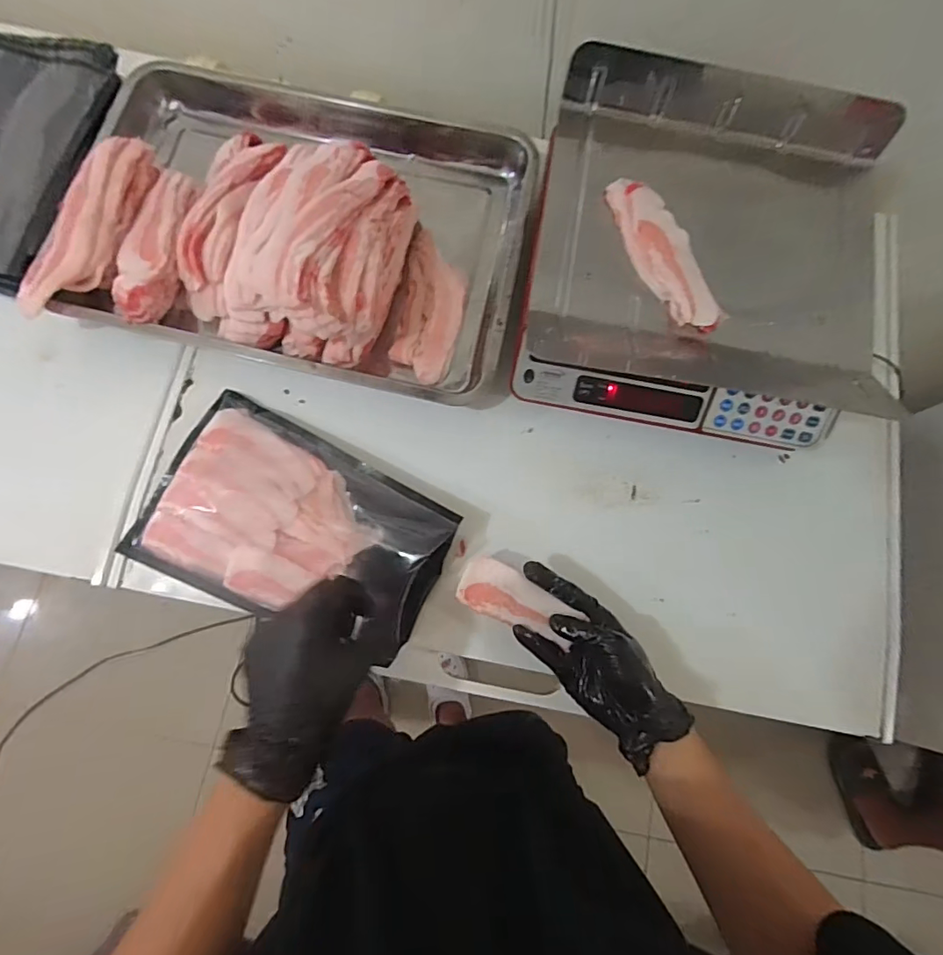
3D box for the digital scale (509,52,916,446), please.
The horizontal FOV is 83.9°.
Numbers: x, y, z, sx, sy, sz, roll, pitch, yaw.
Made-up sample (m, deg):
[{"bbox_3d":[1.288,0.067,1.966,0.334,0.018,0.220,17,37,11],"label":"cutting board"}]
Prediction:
[{"bbox_3d":[0.246,-0.234,0.569,0.357,0.116,0.353,10,81,-1],"label":"digital scale"}]

